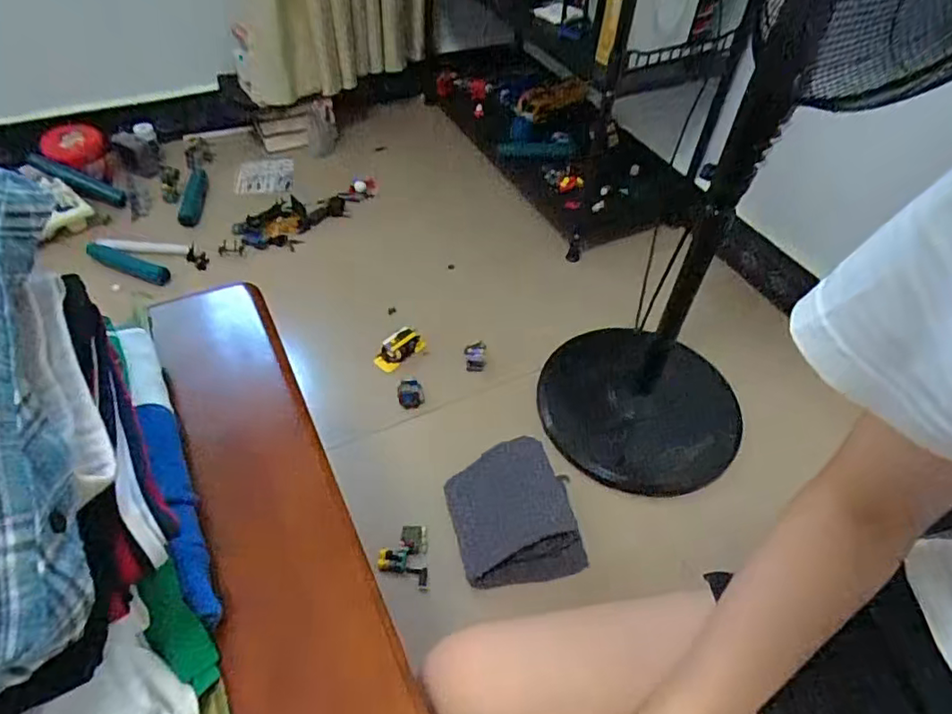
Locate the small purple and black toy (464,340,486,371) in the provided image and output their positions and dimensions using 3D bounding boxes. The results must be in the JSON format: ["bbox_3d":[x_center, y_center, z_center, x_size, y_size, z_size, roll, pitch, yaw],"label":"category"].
[{"bbox_3d":[-0.002,-0.002,1.201,0.042,0.031,0.053,5,48,0],"label":"small purple and black toy"}]

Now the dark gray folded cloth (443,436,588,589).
[{"bbox_3d":[0.053,0.243,0.954,0.183,0.084,0.206,-9,49,-12],"label":"dark gray folded cloth"}]

